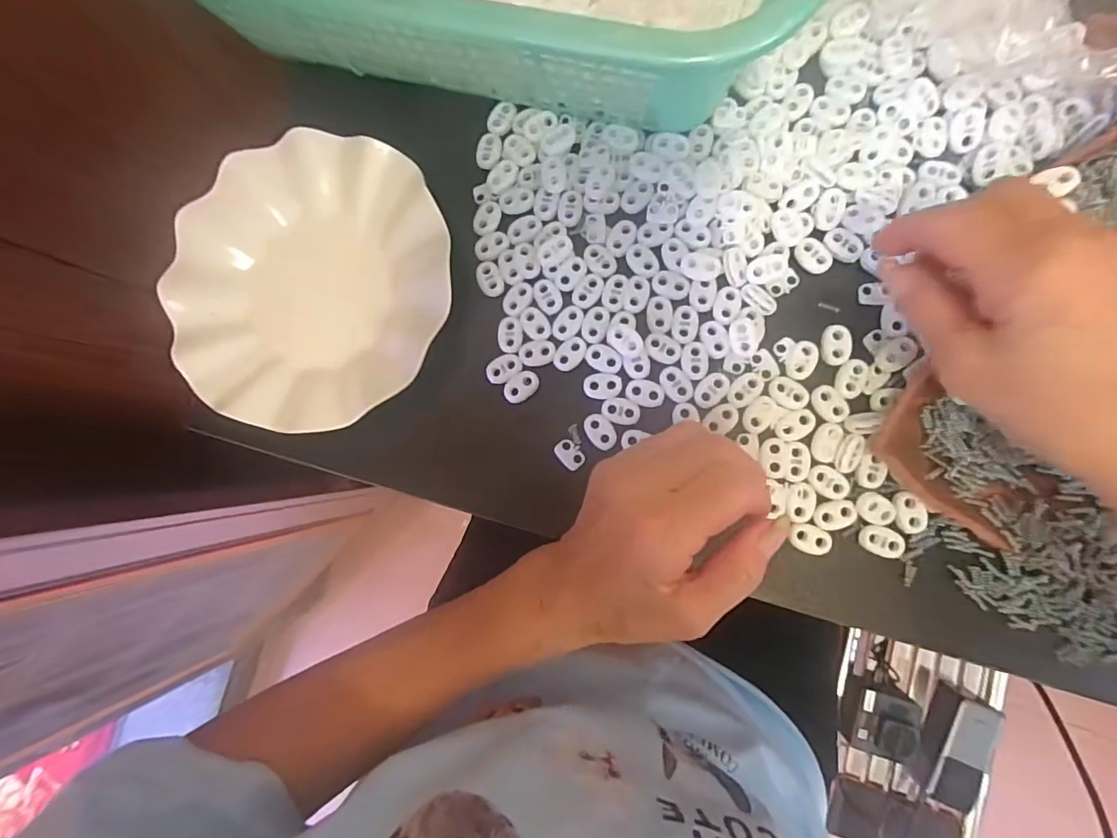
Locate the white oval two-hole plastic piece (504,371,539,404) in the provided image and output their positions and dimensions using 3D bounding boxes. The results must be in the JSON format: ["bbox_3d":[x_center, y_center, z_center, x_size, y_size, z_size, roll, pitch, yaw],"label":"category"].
[{"bbox_3d":[-0.023,-0.019,0.296,0.023,0.004,0.015,-38,82,4],"label":"white oval two-hole plastic piece"}]

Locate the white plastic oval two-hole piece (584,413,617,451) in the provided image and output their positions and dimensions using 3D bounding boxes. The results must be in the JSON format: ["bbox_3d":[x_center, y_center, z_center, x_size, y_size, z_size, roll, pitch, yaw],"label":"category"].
[{"bbox_3d":[0.025,0.008,0.287,0.015,0.004,0.023,-40,82,3],"label":"white plastic oval two-hole piece"}]

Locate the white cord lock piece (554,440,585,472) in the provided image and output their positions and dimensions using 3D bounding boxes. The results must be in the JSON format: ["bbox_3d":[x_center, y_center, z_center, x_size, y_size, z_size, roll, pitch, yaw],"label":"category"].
[{"bbox_3d":[0.007,0.021,0.292,0.013,0.004,0.020,-39,82,4],"label":"white cord lock piece"}]

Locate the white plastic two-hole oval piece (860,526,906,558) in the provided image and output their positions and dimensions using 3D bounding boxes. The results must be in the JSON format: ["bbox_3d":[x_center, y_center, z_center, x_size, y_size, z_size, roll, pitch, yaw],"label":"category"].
[{"bbox_3d":[0.176,0.067,0.263,0.022,0.004,0.015,19,89,9],"label":"white plastic two-hole oval piece"}]

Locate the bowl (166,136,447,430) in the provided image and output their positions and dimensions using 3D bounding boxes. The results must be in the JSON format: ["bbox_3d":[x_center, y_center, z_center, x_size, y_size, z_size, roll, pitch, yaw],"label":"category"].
[{"bbox_3d":[-0.158,-0.084,0.311,0.179,0.038,0.177,-1,86,8],"label":"bowl"}]

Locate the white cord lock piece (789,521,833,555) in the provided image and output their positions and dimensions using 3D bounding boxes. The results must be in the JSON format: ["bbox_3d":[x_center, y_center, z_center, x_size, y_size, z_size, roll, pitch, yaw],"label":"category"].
[{"bbox_3d":[0.139,0.066,0.269,0.022,0.006,0.015,21,89,9],"label":"white cord lock piece"}]

